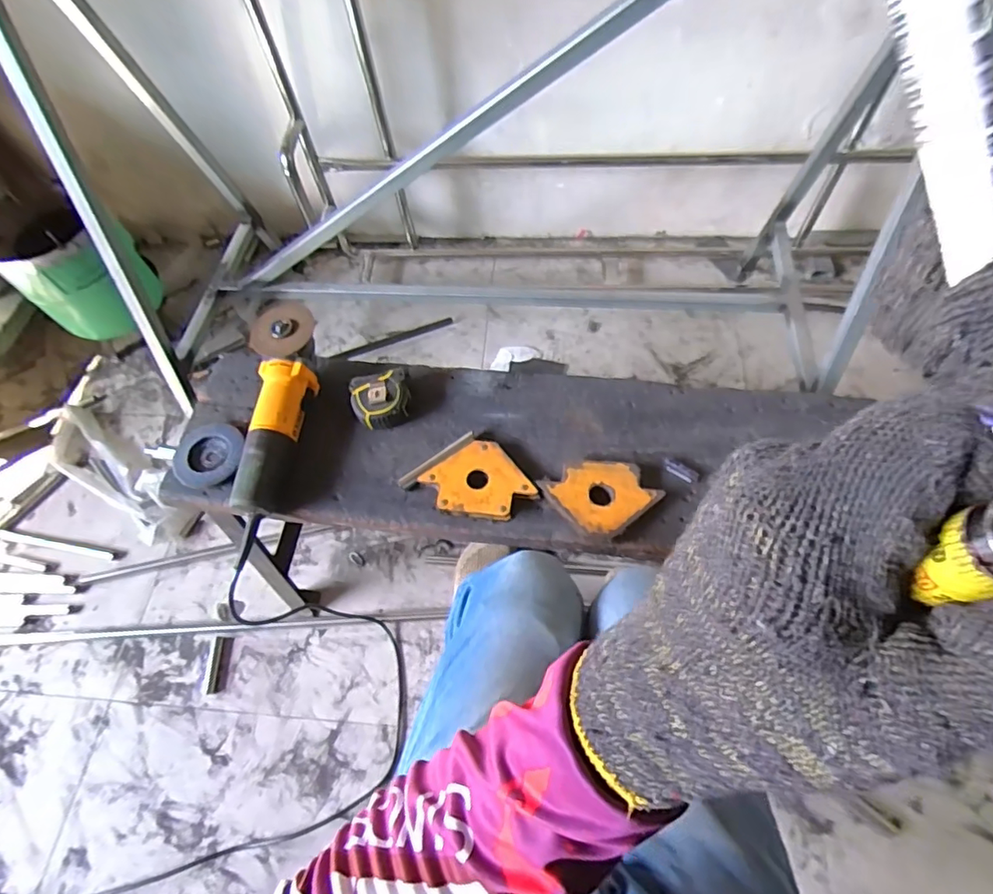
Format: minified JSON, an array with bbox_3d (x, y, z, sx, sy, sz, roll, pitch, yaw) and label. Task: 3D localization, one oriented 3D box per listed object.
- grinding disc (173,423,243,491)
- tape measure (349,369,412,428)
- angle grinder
[{"bbox_3d":[-0.400,0.010,0.767,0.090,0.022,0.096,-2,60,3],"label":"grinding disc"},{"bbox_3d":[-0.159,-0.068,0.759,0.077,0.043,0.083,-15,61,-4],"label":"tape measure"},{"bbox_3d":[-0.304,-0.054,0.750,0.083,0.067,0.288,2,75,5],"label":"angle grinder"}]

